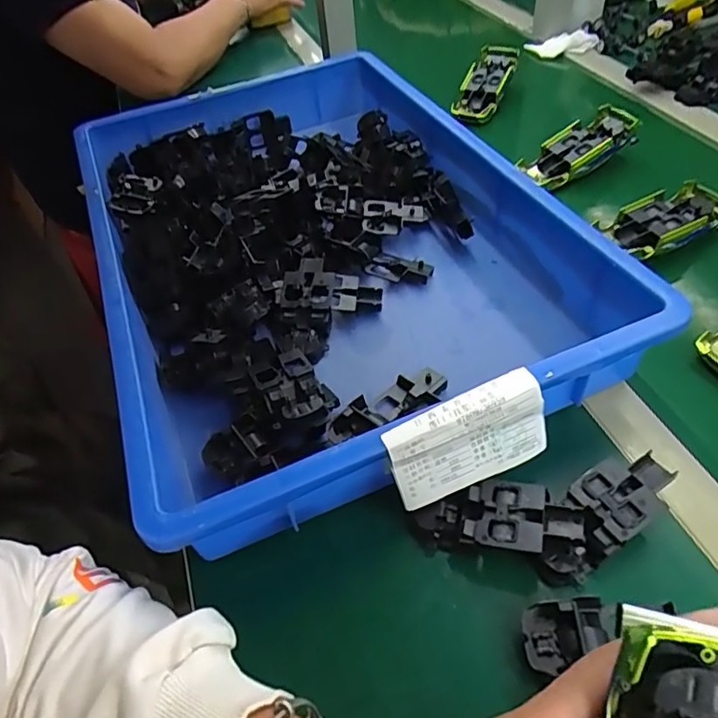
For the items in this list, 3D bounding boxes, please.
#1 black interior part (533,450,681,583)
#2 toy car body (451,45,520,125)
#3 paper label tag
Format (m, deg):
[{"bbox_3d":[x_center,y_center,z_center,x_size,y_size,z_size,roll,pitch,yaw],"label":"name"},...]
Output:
[{"bbox_3d":[0.151,0.092,0.341,0.098,0.020,0.042,-30,52,-18],"label":"black interior part"},{"bbox_3d":[0.170,-0.373,0.749,0.054,0.025,0.133,22,75,20],"label":"toy car body"},{"bbox_3d":[0.067,0.052,0.342,0.100,0.062,0.013,-22,31,-7],"label":"paper label tag"}]

